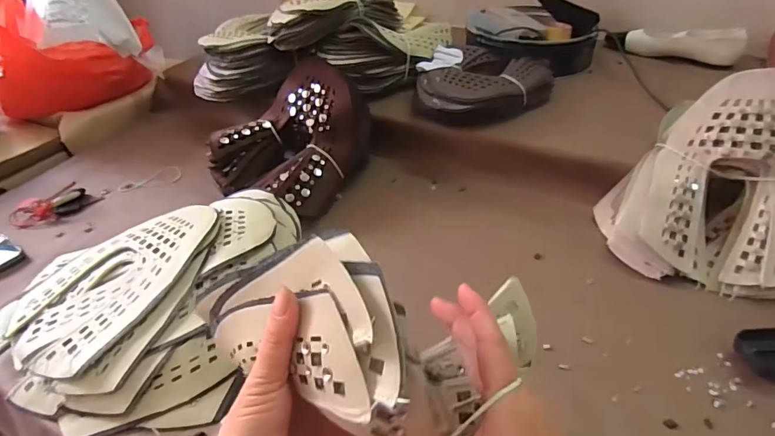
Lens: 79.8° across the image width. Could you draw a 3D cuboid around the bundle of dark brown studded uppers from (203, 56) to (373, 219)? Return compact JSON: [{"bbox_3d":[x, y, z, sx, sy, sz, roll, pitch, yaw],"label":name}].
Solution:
[{"bbox_3d":[-0.155,-0.138,0.739,0.205,0.152,0.224,11,40,17],"label":"bundle of dark brown studded uppers"}]

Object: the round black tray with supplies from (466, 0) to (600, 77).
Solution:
[{"bbox_3d":[0.291,-0.369,0.928,0.197,0.093,0.214,-2,38,2],"label":"round black tray with supplies"}]

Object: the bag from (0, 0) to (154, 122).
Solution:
[{"bbox_3d":[-0.663,-0.365,0.960,0.307,0.223,0.244,-18,40,-18],"label":"bag"}]

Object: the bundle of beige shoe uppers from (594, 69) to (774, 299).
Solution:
[{"bbox_3d":[0.410,-0.039,0.565,0.246,0.197,0.186,26,46,32],"label":"bundle of beige shoe uppers"}]

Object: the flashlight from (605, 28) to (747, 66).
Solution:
[{"bbox_3d":[0.584,-0.363,0.953,0.246,0.054,0.048,15,41,21],"label":"flashlight"}]

